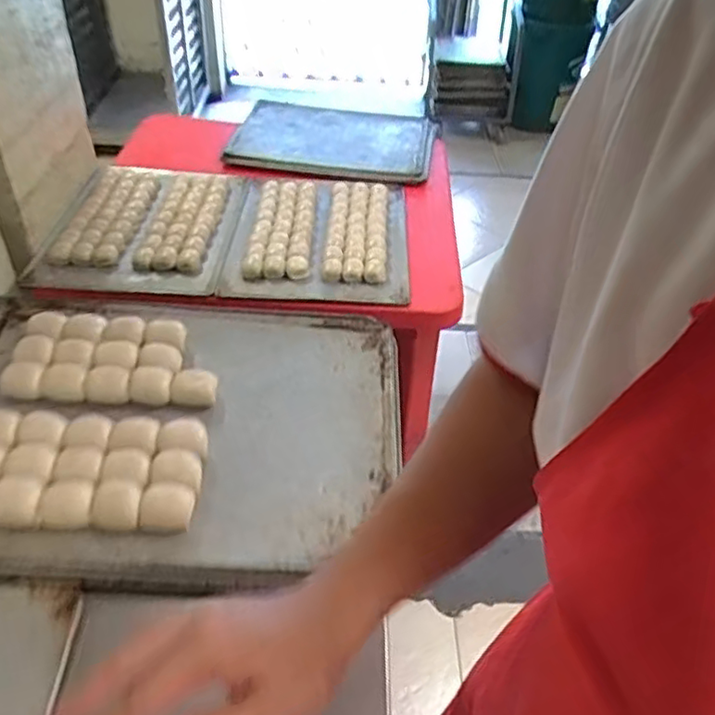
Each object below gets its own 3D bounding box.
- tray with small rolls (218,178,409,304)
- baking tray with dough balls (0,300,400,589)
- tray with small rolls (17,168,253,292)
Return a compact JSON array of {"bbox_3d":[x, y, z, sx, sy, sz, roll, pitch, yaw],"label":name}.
[{"bbox_3d":[-0.072,-0.250,1.267,0.335,0.039,0.451,3,42,-1],"label":"tray with small rolls"},{"bbox_3d":[-0.196,0.059,0.653,0.462,0.038,0.352,4,44,-5],"label":"baking tray with dough balls"},{"bbox_3d":[-0.406,-0.264,1.280,0.331,0.040,0.468,3,42,-2],"label":"tray with small rolls"}]

